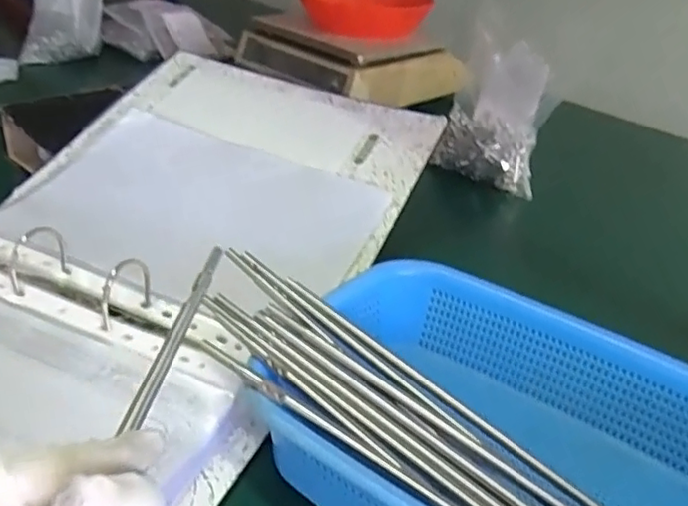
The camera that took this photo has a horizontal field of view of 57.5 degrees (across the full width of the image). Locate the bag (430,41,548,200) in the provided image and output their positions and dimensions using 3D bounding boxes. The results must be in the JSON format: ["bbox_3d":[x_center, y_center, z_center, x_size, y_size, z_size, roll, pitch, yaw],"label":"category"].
[{"bbox_3d":[0.193,-0.168,0.794,0.126,0.154,0.086,15,33,13],"label":"bag"}]

